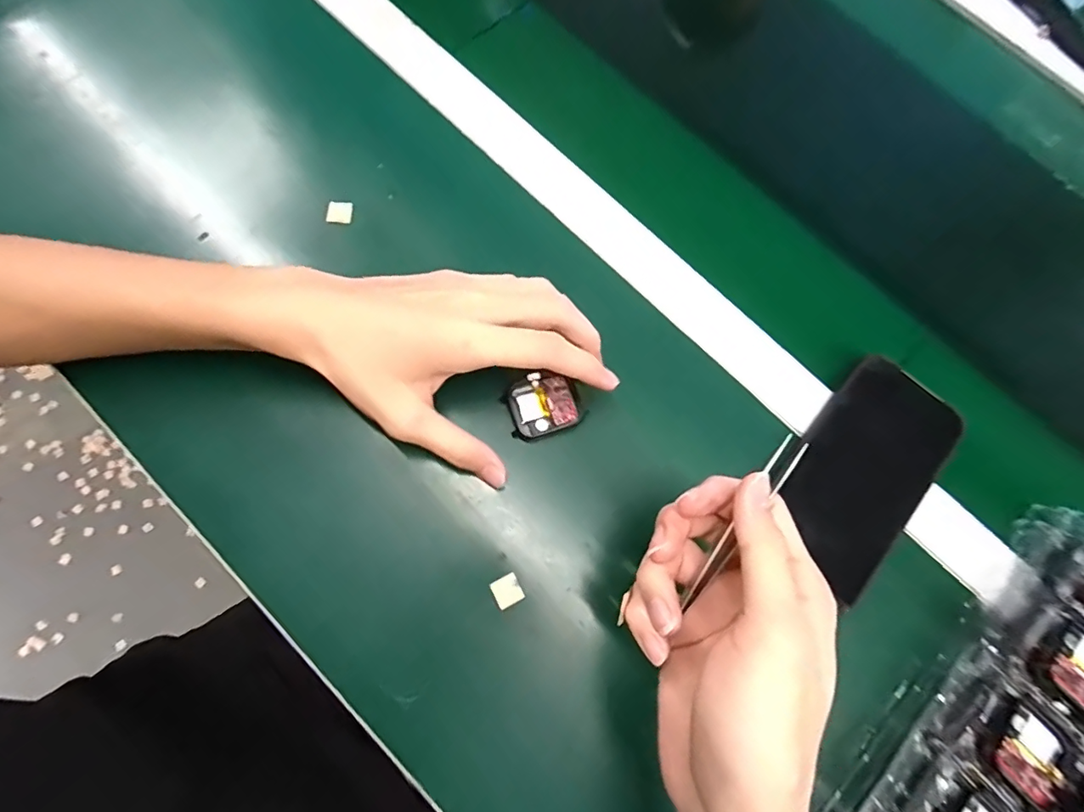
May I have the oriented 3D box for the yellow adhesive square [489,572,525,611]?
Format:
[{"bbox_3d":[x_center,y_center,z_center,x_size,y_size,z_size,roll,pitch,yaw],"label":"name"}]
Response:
[{"bbox_3d":[-0.020,0.106,0.293,0.015,0.004,0.016,-26,78,-13],"label":"yellow adhesive square"}]

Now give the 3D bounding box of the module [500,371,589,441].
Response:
[{"bbox_3d":[0.000,-0.001,0.317,0.044,0.006,0.038,-19,77,-6],"label":"module"}]

